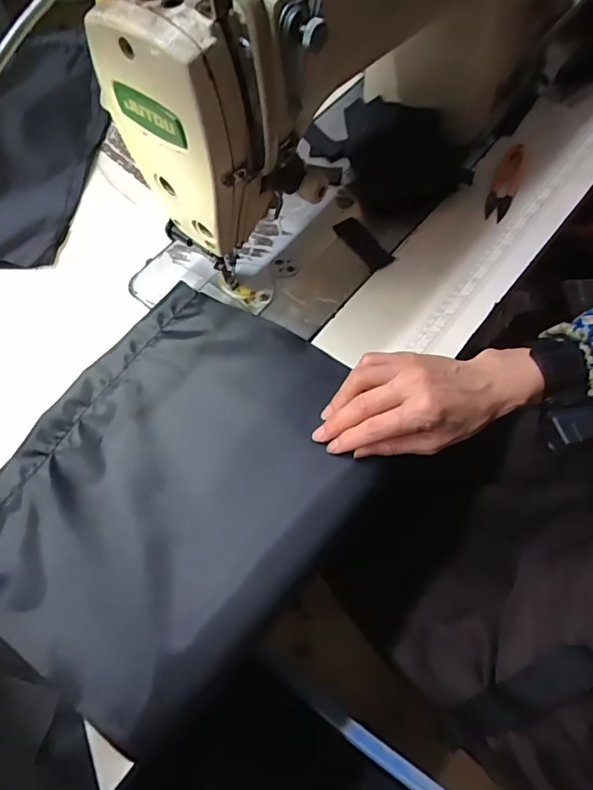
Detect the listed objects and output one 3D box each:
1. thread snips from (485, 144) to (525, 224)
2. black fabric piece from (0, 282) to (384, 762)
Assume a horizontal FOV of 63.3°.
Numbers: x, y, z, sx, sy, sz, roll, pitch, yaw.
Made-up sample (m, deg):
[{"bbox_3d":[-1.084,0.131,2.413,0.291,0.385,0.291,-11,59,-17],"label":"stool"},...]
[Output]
[{"bbox_3d":[0.219,-0.222,0.501,0.024,0.012,0.101,21,67,13],"label":"thread snips"},{"bbox_3d":[-0.092,0.069,0.390,0.236,0.040,0.303,33,70,17],"label":"black fabric piece"}]

